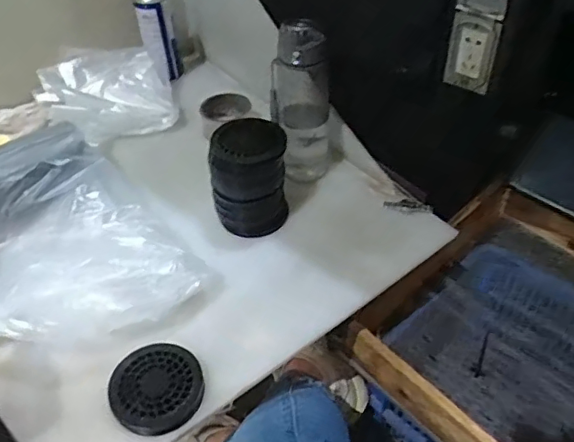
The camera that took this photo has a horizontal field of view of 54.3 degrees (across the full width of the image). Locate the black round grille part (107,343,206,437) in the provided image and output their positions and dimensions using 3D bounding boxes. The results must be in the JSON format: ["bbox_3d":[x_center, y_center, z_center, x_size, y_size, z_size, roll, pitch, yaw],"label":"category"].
[{"bbox_3d":[-0.141,0.181,0.611,0.099,0.013,0.098,0,44,0],"label":"black round grille part"}]

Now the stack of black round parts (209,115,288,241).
[{"bbox_3d":[-0.053,-0.063,0.780,0.103,0.134,0.094,-7,44,-7],"label":"stack of black round parts"}]

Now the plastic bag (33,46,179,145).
[{"bbox_3d":[-0.312,-0.221,0.968,0.222,0.076,0.171,-16,46,-16],"label":"plastic bag"}]

